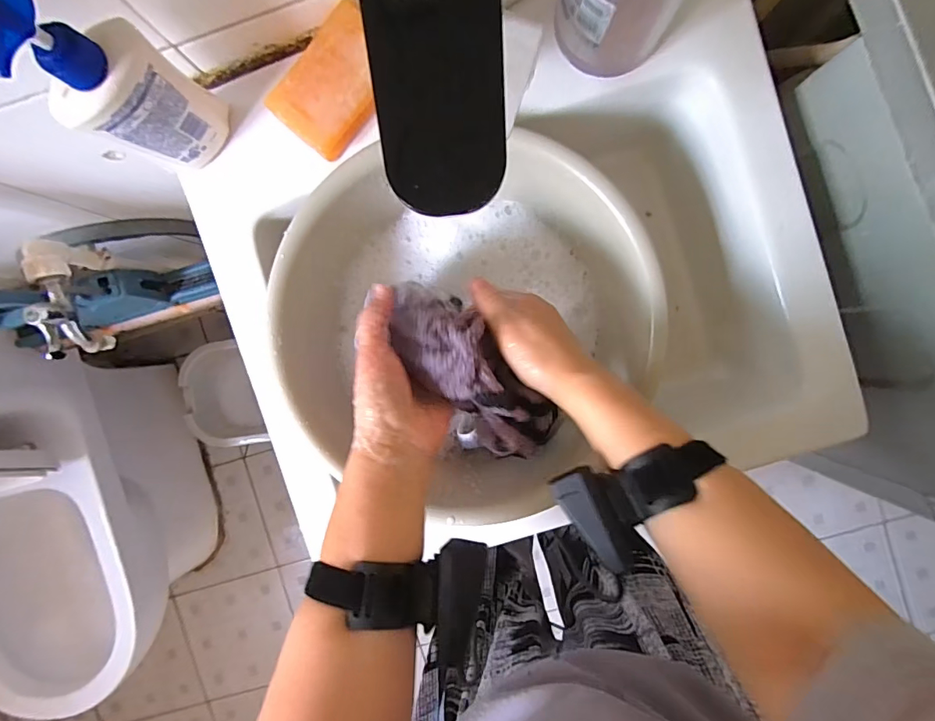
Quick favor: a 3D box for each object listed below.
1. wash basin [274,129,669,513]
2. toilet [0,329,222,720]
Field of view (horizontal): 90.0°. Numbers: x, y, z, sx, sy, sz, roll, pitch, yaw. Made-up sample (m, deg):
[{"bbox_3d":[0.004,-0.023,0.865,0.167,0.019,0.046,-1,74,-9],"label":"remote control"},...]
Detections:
[{"bbox_3d":[0.003,-0.014,0.433,0.313,0.104,0.292,0,94,1],"label":"wash basin"},{"bbox_3d":[-0.808,0.290,0.808,0.381,0.732,0.700,-9,94,2],"label":"toilet"}]

